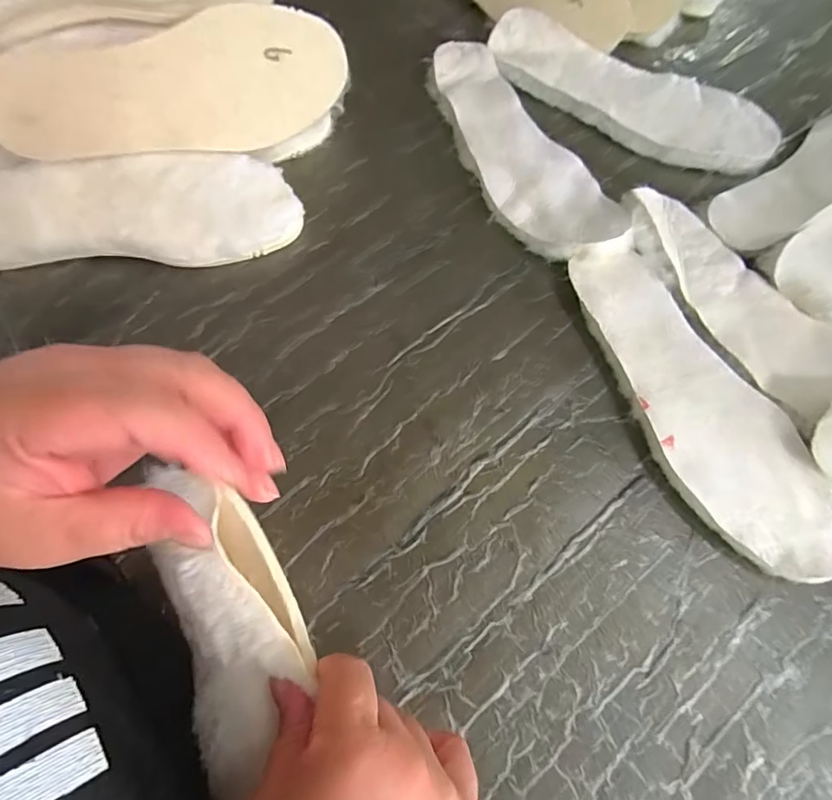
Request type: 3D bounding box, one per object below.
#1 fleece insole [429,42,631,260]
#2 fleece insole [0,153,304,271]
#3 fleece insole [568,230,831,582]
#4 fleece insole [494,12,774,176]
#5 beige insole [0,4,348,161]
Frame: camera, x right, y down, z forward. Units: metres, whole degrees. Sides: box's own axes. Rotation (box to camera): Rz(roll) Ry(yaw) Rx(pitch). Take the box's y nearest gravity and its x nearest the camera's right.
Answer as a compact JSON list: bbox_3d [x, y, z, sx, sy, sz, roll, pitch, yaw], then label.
[{"bbox_3d":[0.085,-0.227,0.437,0.088,0.024,0.259,-24,71,-9],"label":"fleece insole"},{"bbox_3d":[-0.232,-0.146,0.390,0.266,0.022,0.086,-9,91,-7],"label":"fleece insole"},{"bbox_3d":[0.197,-0.005,0.352,0.088,0.011,0.261,-24,70,-8],"label":"fleece insole"},{"bbox_3d":[0.199,-0.292,0.467,0.273,0.023,0.098,25,75,9],"label":"fleece insole"},{"bbox_3d":[-0.182,-0.240,0.381,0.261,0.091,0.027,-21,32,-19],"label":"beige insole"}]

